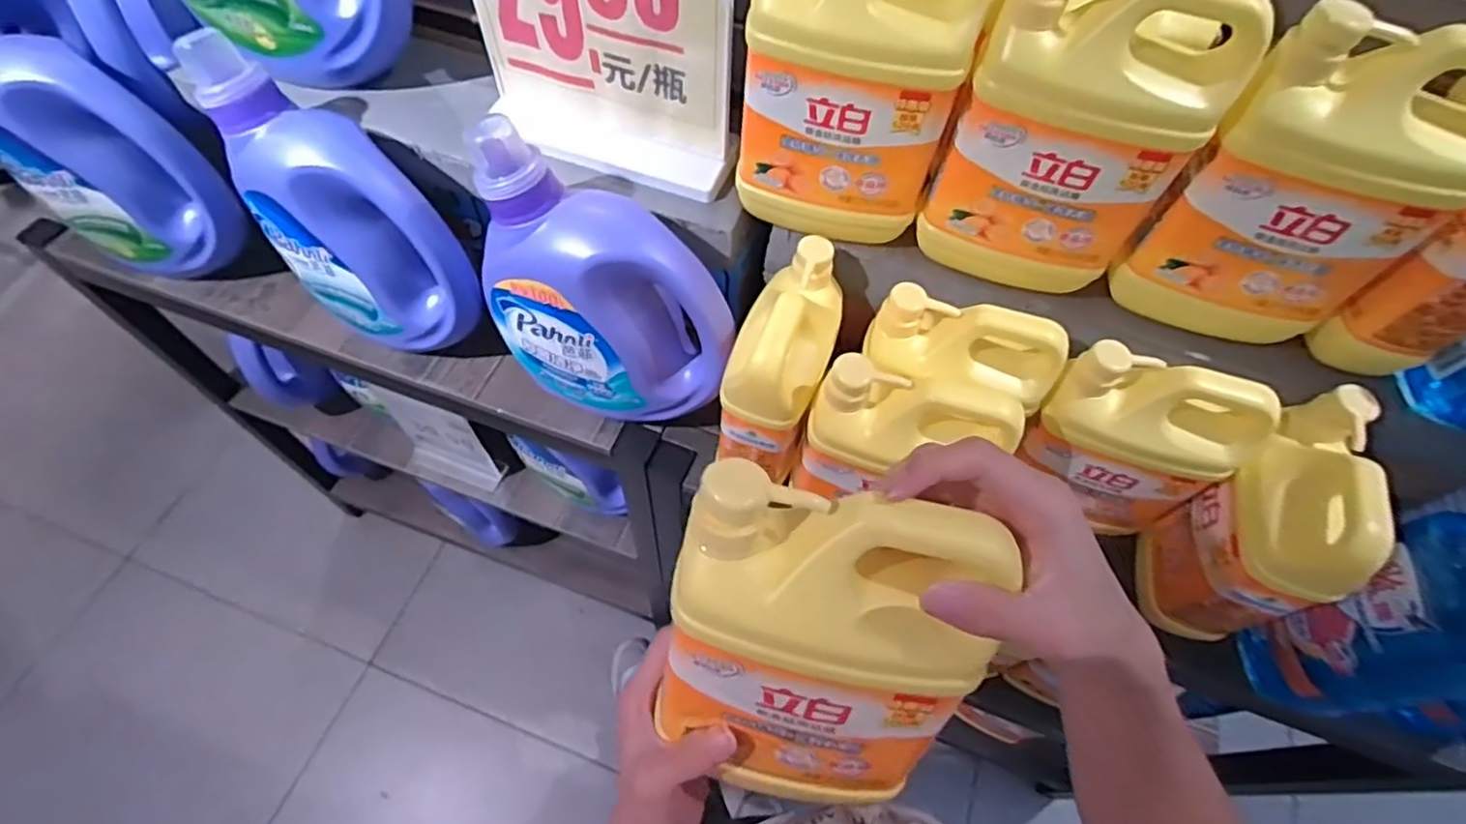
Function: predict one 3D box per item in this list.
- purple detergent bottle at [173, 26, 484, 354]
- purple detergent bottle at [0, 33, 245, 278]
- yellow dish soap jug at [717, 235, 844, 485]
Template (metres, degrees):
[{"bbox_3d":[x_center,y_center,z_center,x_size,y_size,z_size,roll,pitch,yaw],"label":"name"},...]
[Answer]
[{"bbox_3d":[-0.345,-0.168,0.611,0.213,0.235,0.090,27,62,12],"label":"purple detergent bottle"},{"bbox_3d":[-0.616,-0.251,0.652,0.203,0.245,0.087,11,60,3],"label":"purple detergent bottle"},{"bbox_3d":[0.041,-0.034,0.575,0.069,0.181,0.143,20,61,8],"label":"yellow dish soap jug"}]

